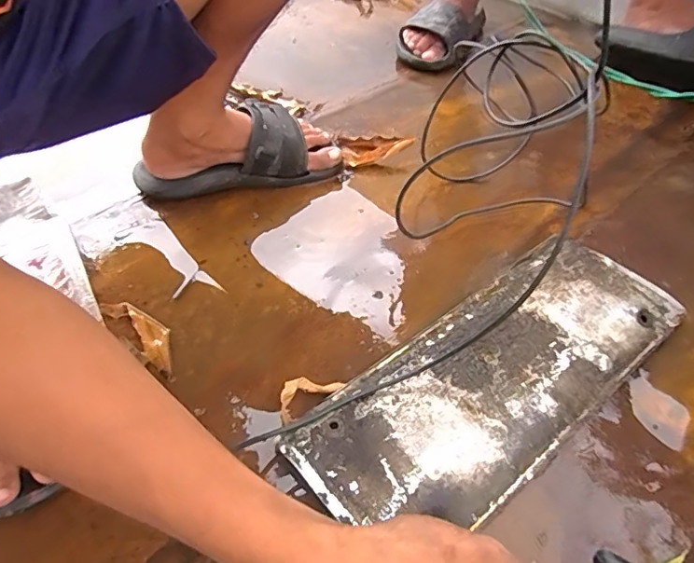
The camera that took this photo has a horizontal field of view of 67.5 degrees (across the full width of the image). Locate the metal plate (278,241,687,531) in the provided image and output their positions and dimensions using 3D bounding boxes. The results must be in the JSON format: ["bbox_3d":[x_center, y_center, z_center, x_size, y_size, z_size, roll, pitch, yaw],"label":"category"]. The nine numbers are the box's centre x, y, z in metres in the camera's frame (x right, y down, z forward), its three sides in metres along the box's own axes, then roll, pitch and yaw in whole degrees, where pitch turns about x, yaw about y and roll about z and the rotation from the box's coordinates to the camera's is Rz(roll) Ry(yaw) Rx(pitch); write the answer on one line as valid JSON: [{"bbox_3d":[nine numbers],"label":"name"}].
[{"bbox_3d":[0.136,0.083,0.474,0.388,0.015,0.154,-31,53,-26],"label":"metal plate"}]

